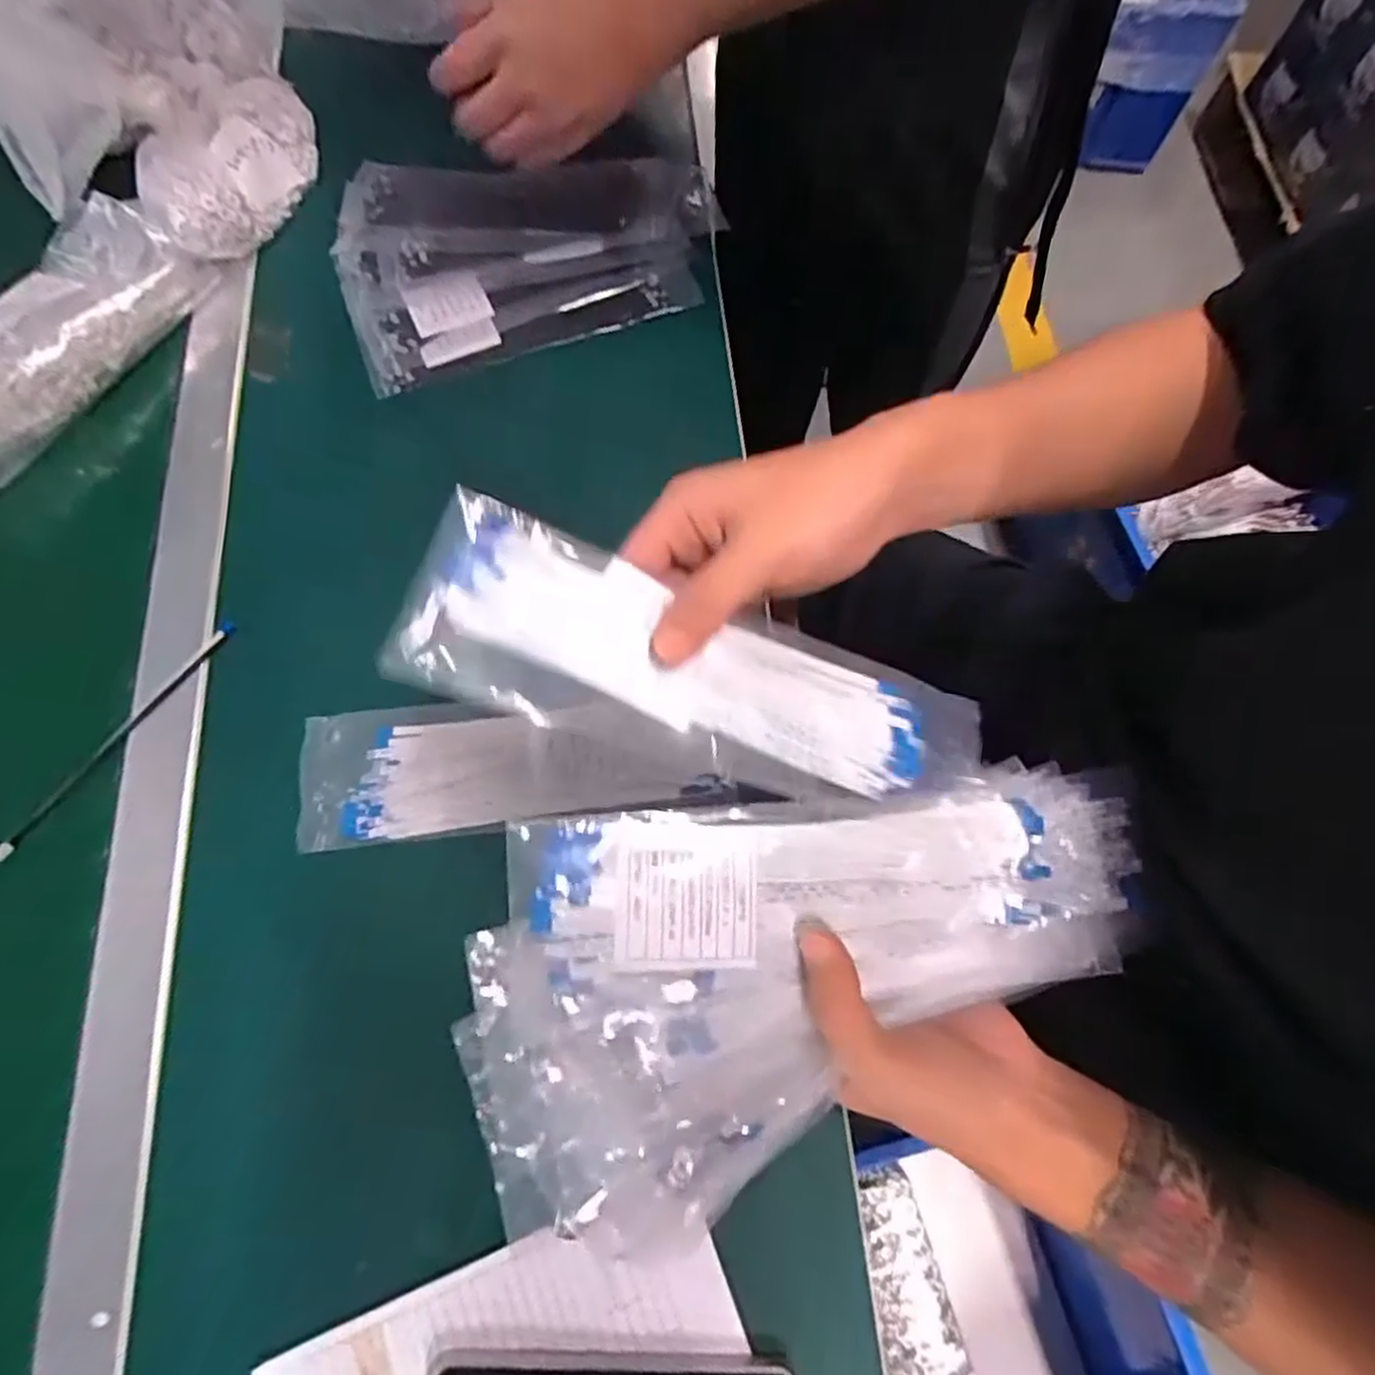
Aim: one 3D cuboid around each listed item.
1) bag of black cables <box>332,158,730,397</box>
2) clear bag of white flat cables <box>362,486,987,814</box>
[{"bbox_3d":[-0.120,-0.342,0.552,0.282,0.030,0.192,-19,72,-7],"label":"bag of black cables"},{"bbox_3d":[0.012,-0.006,0.304,0.244,0.011,0.076,16,71,-14],"label":"clear bag of white flat cables"}]

